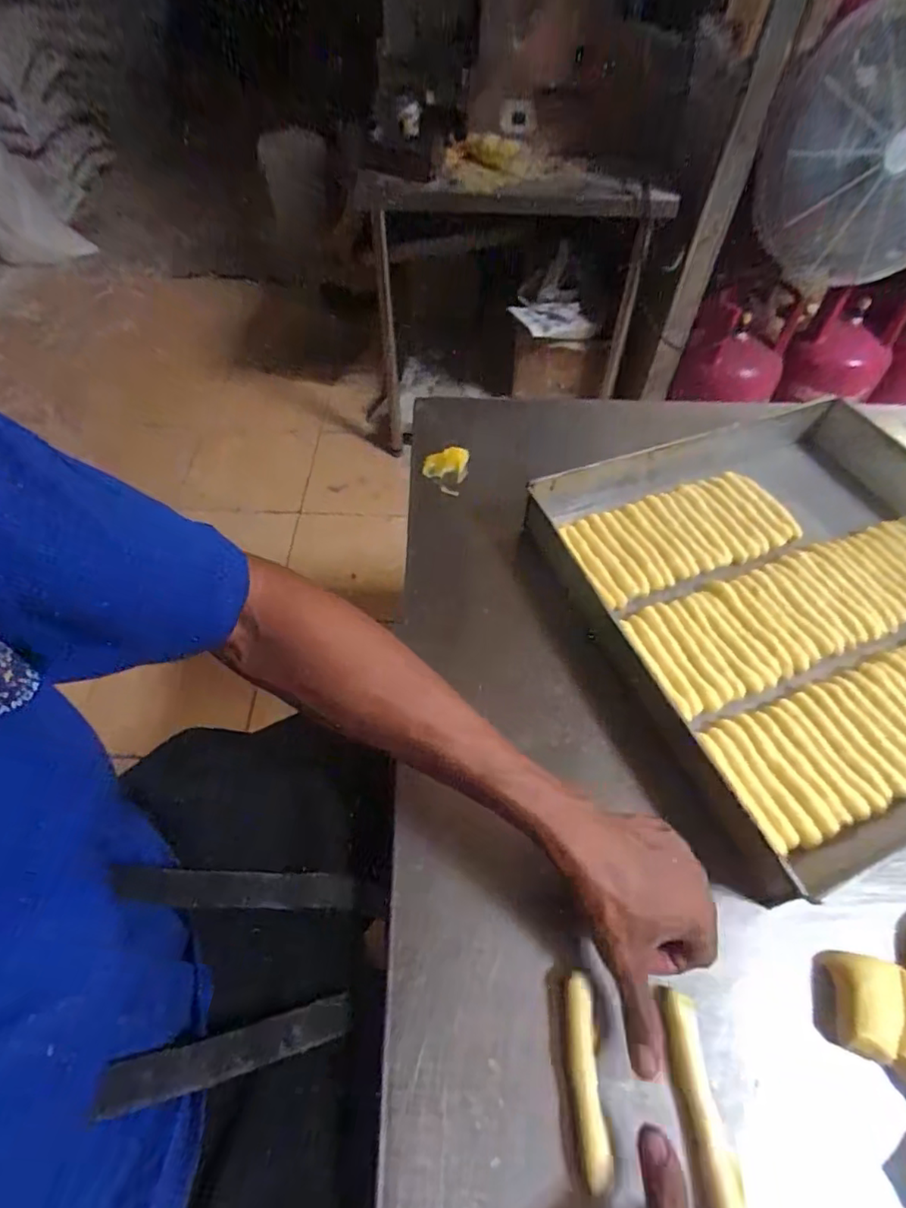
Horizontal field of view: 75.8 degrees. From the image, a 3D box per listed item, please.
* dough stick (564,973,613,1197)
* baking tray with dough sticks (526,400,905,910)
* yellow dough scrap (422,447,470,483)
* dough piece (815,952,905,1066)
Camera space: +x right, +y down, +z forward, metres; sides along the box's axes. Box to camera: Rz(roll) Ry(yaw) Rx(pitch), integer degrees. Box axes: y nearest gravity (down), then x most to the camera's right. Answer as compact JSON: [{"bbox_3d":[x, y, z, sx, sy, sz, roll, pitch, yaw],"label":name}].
[{"bbox_3d":[0.079,0.280,0.346,0.016,0.011,0.098,1,53,-3],"label":"dough stick"},{"bbox_3d":[0.334,-0.010,0.542,0.408,0.063,0.406,-18,56,-14],"label":"baking tray with dough sticks"},{"bbox_3d":[-0.009,-0.164,0.680,0.052,0.022,0.036,0,53,-3],"label":"yellow dough scrap"},{"bbox_3d":[0.263,0.256,0.375,0.038,0.024,0.053,20,55,12],"label":"dough piece"}]

